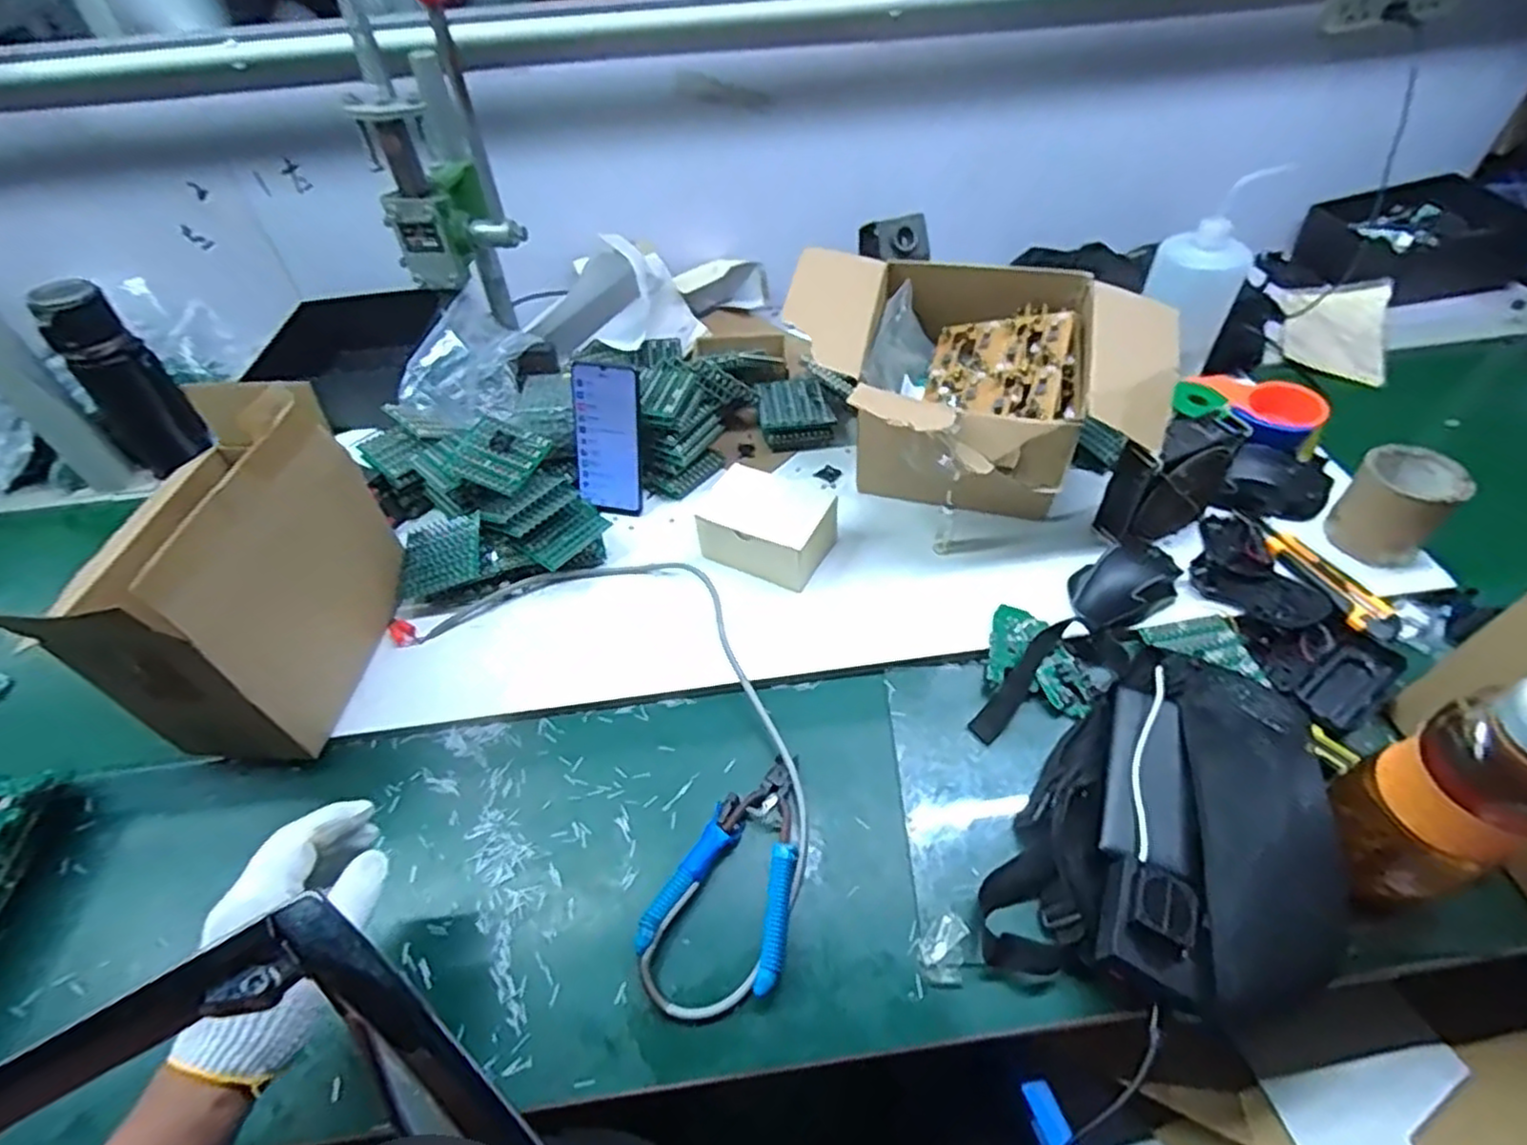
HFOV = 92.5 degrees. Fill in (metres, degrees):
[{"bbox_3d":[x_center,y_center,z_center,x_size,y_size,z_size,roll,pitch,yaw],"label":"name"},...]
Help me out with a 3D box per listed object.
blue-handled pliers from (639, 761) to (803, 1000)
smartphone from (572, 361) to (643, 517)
[{"bbox_3d":[-0.020,0.224,0.567,0.103,0.023,0.161,12,51,12],"label":"blue-handled pliers"},{"bbox_3d":[-0.167,-0.140,0.782,0.068,0.158,0.016,5,27,4],"label":"smartphone"}]

